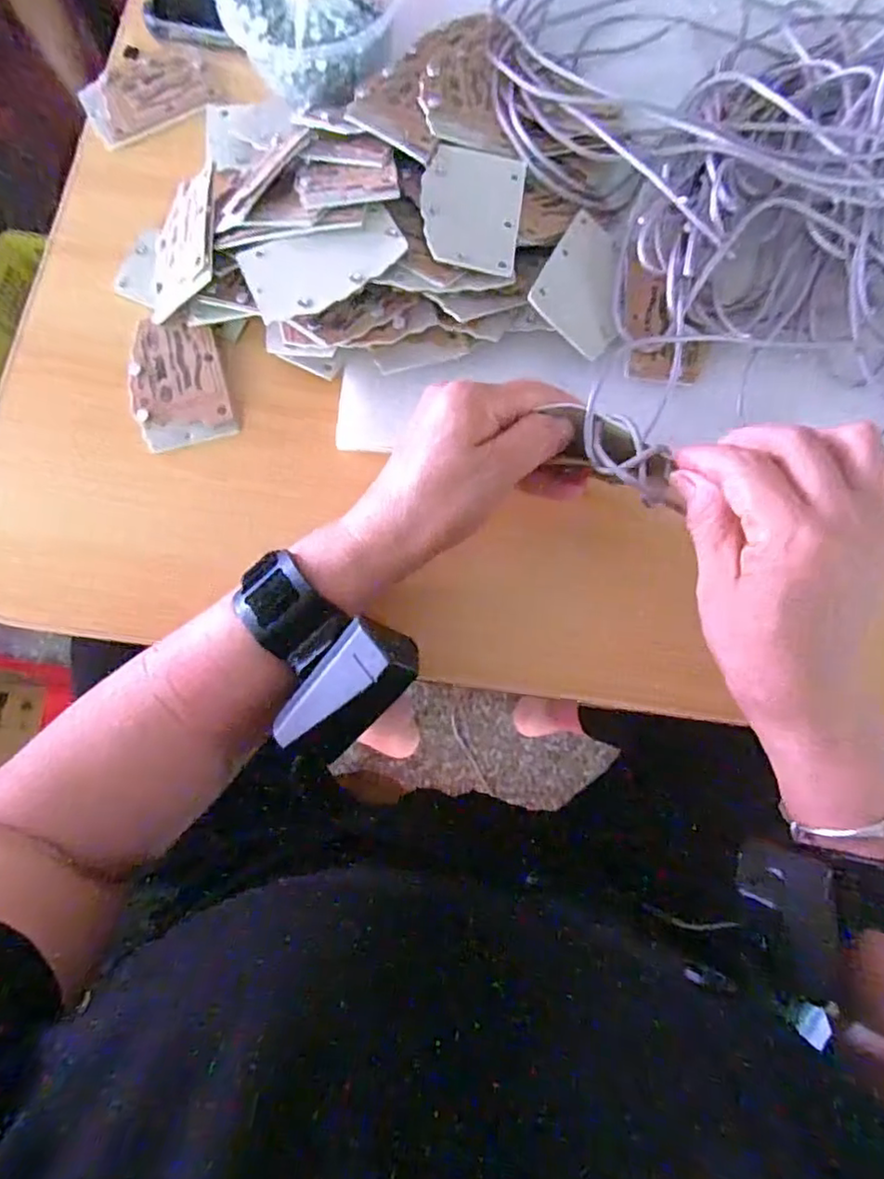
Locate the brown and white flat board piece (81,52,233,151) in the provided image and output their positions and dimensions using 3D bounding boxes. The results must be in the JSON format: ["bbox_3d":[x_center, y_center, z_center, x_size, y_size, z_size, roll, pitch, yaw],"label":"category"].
[{"bbox_3d":[-0.195,-0.329,0.413,0.081,0.004,0.068,-29,77,-8],"label":"brown and white flat board piece"}]

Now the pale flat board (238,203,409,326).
[{"bbox_3d":[-0.060,-0.172,0.329,0.084,0.006,0.047,-21,78,-3],"label":"pale flat board"}]

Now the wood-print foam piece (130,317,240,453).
[{"bbox_3d":[-0.154,-0.121,0.363,0.053,0.007,0.079,-16,78,-4],"label":"wood-print foam piece"}]

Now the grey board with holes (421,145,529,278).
[{"bbox_3d":[0.017,-0.211,0.344,0.055,0.004,0.083,9,70,-5],"label":"grey board with holes"}]

